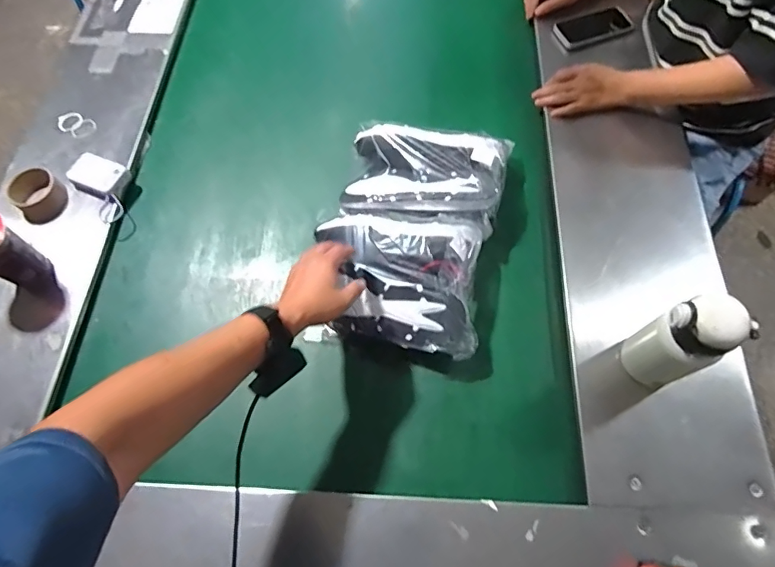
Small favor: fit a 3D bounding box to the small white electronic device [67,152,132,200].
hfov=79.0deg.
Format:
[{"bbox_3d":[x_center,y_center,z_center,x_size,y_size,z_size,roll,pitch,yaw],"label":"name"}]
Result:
[{"bbox_3d":[-0.535,-0.198,0.865,0.093,0.027,0.070,21,68,13],"label":"small white electronic device"}]

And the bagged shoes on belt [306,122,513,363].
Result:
[{"bbox_3d":[0.039,-0.083,0.784,0.258,0.101,0.382,11,66,8],"label":"bagged shoes on belt"}]

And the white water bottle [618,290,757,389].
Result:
[{"bbox_3d":[0.366,0.077,0.595,0.075,0.185,0.075,-1,65,3],"label":"white water bottle"}]

